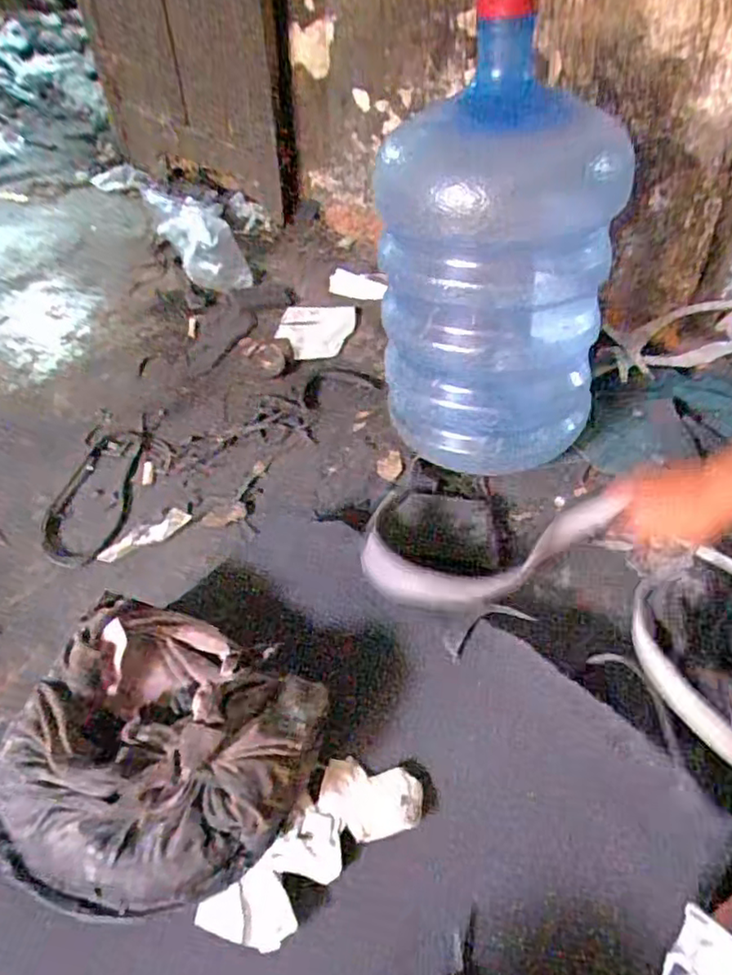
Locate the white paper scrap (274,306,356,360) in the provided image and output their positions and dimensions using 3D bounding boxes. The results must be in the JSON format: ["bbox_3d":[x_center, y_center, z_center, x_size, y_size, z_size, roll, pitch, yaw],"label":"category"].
[{"bbox_3d":[-0.089,-0.282,1.118,0.140,0.012,0.168,-1,47,13],"label":"white paper scrap"}]

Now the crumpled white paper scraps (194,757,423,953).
[{"bbox_3d":[-0.037,0.276,0.477,0.171,0.026,0.073,-35,51,-29],"label":"crumpled white paper scraps"}]

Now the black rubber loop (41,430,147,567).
[{"bbox_3d":[-0.348,0.003,0.824,0.103,0.004,0.248,-1,43,2],"label":"black rubber loop"}]

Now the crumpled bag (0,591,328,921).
[{"bbox_3d":[-0.159,0.211,0.501,0.227,0.103,0.217,12,45,16],"label":"crumpled bag"}]

